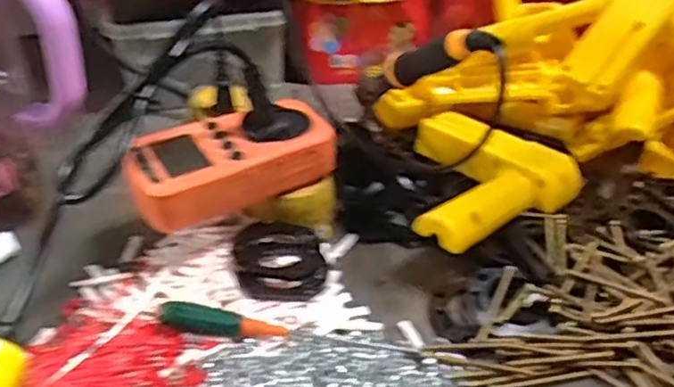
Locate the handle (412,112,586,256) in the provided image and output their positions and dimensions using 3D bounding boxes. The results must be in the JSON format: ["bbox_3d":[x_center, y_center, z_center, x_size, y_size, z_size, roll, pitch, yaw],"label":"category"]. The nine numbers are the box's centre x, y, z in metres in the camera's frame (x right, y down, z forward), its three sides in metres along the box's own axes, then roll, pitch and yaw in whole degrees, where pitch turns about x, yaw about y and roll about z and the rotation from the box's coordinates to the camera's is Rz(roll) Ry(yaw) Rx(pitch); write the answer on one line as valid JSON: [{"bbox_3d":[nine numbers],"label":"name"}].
[{"bbox_3d":[0.086,-0.015,0.468,0.141,0.032,0.114,-27,44,-32],"label":"handle"}]

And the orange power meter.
[{"bbox_3d":[-0.068,-0.022,0.430,0.131,0.033,0.065,-20,41,-25],"label":"orange power meter"}]

